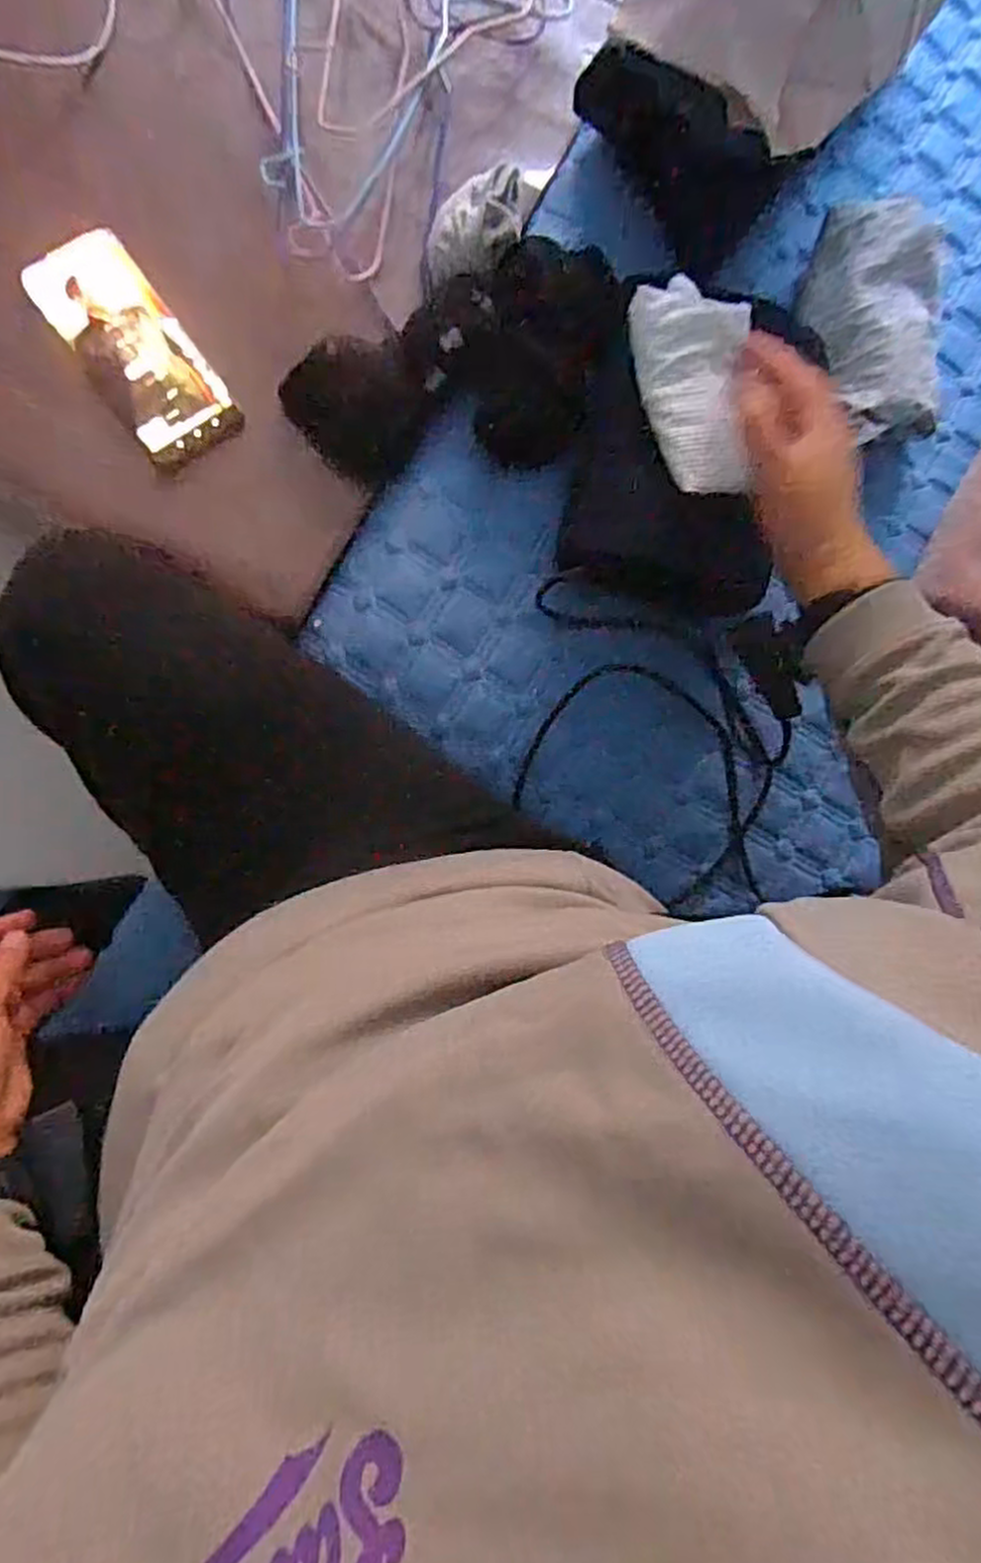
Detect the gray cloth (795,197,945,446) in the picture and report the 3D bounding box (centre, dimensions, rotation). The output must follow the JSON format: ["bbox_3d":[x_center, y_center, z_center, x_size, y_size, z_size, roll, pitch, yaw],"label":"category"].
[{"bbox_3d":[0.295,-0.356,0.612,0.106,0.059,0.184,-1,88,-9],"label":"gray cloth"}]

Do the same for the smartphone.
[{"bbox_3d":[-0.251,-0.306,0.549,0.071,0.009,0.161,-37,97,-6],"label":"smartphone"}]

